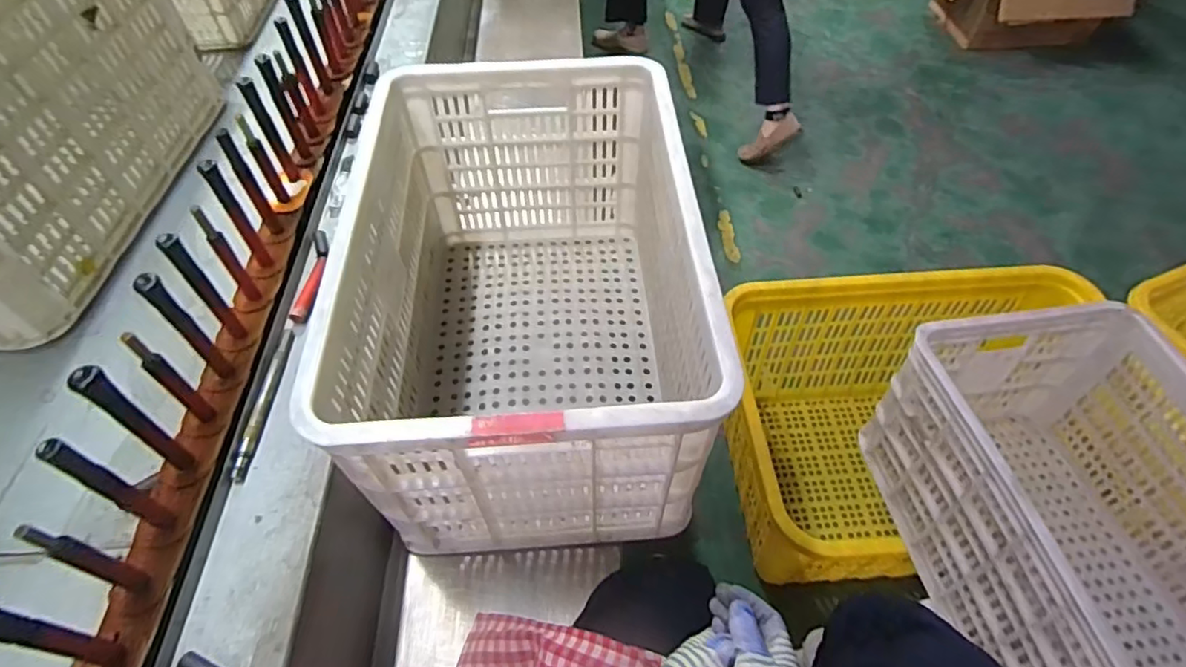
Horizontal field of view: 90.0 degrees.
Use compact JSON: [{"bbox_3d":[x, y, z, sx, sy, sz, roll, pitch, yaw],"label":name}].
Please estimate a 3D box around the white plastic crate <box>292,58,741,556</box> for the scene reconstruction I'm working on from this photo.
[{"bbox_3d":[-0.073,-0.049,0.722,0.346,0.304,0.519,-3,53,-2],"label":"white plastic crate"}]

